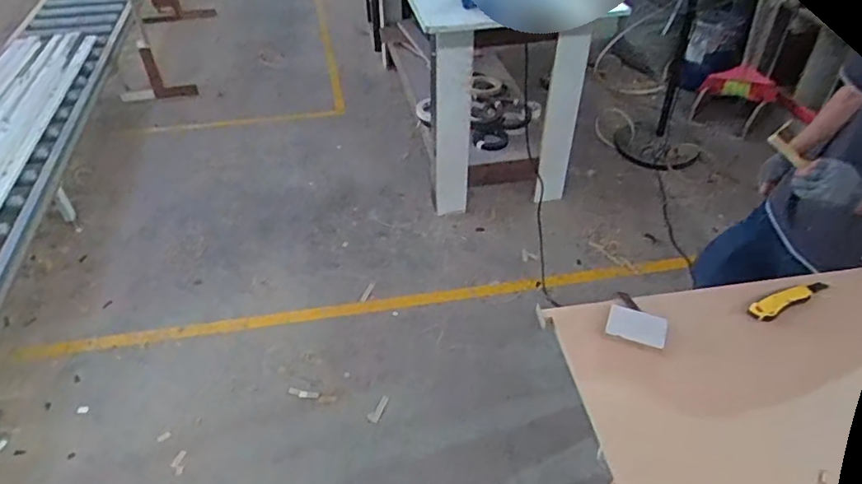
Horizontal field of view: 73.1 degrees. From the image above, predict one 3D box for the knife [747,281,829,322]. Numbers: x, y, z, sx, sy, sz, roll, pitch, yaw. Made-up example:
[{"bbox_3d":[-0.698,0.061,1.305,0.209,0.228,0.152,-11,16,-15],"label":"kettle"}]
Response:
[{"bbox_3d":[0.605,0.096,0.987,0.160,0.014,0.036,-18,46,-20],"label":"knife"}]

